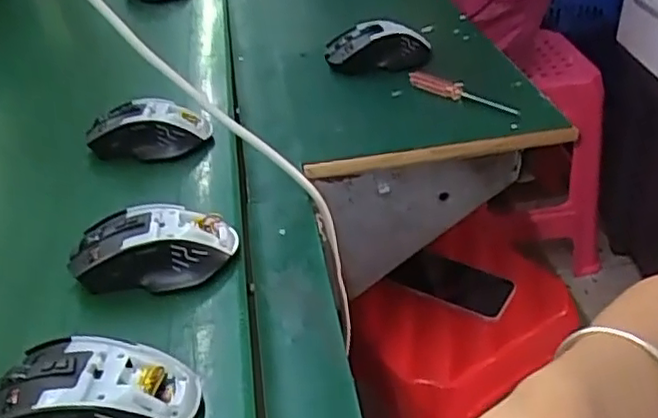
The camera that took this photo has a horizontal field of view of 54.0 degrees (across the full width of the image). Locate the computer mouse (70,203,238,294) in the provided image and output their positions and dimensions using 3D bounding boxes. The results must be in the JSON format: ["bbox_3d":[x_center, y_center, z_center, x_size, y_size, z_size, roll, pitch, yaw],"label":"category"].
[{"bbox_3d":[-0.125,0.027,0.457,0.113,0.036,0.060,-7,35,-2],"label":"computer mouse"}]

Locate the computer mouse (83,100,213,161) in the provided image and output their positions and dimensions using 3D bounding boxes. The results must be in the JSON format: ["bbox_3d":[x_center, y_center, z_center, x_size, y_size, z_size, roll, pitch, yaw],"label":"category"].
[{"bbox_3d":[-0.165,-0.069,0.602,0.114,0.050,0.050,2,35,5],"label":"computer mouse"}]

